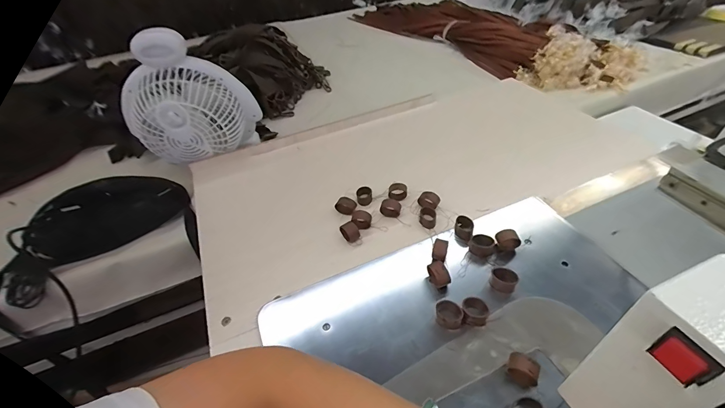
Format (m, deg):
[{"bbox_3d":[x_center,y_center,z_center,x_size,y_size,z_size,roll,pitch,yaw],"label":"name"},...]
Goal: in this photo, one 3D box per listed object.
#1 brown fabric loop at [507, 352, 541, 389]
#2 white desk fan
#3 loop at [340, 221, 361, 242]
[{"bbox_3d":[0.164,0.169,0.347,0.028,0.033,0.022,17,48,23],"label":"brown fabric loop"},{"bbox_3d":[-0.343,-0.202,0.677,0.165,0.237,0.215,26,52,30],"label":"white desk fan"},{"bbox_3d":[-0.018,0.044,0.519,0.026,0.026,0.026,-27,47,-21],"label":"loop"}]

